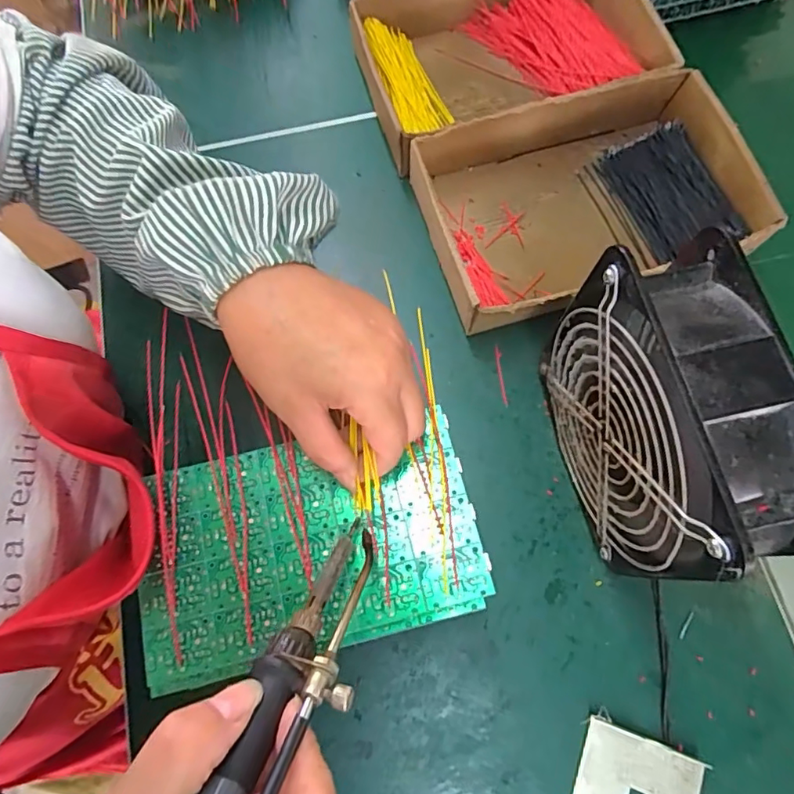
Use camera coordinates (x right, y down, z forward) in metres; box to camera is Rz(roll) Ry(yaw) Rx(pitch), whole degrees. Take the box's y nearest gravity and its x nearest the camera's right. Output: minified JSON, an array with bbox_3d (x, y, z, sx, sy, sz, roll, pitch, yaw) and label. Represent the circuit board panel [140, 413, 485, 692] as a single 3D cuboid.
[{"bbox_3d":[-0.047,0.075,0.275,0.173,0.011,0.106,-12,73,-6],"label":"circuit board panel"}]

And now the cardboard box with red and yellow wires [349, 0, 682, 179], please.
[{"bbox_3d":[0.088,-0.279,0.427,0.236,0.043,0.148,-19,74,-7],"label":"cardboard box with red and yellow wires"}]

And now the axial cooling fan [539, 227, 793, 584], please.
[{"bbox_3d":[0.135,0.018,0.286,0.057,0.153,0.143,-9,73,-5],"label":"axial cooling fan"}]

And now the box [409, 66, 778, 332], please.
[{"bbox_3d":[0.137,-0.141,0.389,0.233,0.049,0.152,-15,74,-6],"label":"box"}]

